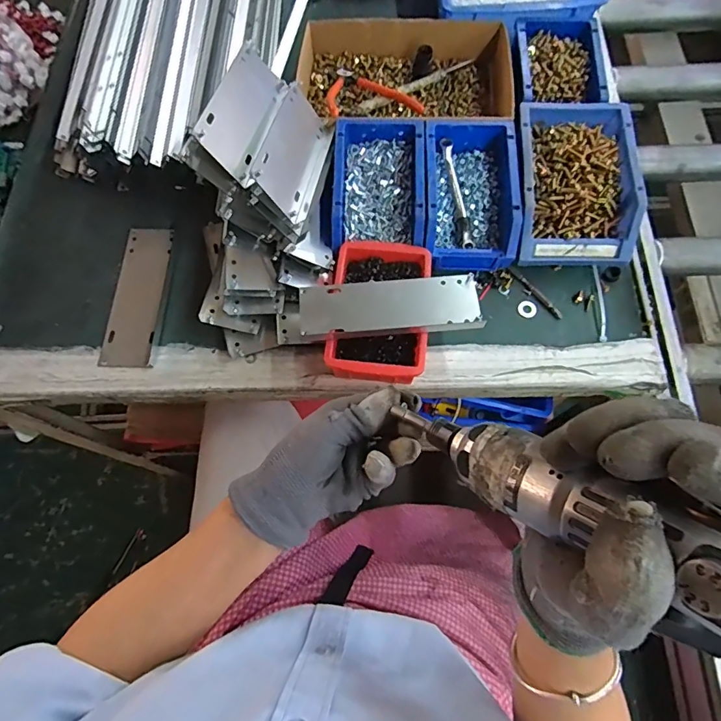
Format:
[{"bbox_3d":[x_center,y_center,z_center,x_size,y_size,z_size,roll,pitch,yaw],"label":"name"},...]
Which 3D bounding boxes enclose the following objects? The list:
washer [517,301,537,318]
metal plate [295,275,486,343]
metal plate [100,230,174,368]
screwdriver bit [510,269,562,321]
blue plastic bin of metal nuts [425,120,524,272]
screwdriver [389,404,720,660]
[{"bbox_3d":[0.191,-0.059,0.525,0.021,0.004,0.020,-1,72,2],"label":"washer"},{"bbox_3d":[0.030,-0.054,0.468,0.178,0.007,0.063,-4,64,0],"label":"metal plate"},{"bbox_3d":[-0.259,-0.078,0.534,0.060,0.009,0.177,1,72,2],"label":"metal plate"},{"bbox_3d":[0.201,-0.078,0.527,0.008,0.006,0.079,-38,75,-10],"label":"screwdriver bit"},{"bbox_3d":[0.123,-0.196,0.525,0.101,0.056,0.172,1,72,2],"label":"blue plastic bin of metal nuts"},{"bbox_3d":[0.106,0.069,0.188,0.039,0.044,0.236,-52,37,-13],"label":"screwdriver"}]

